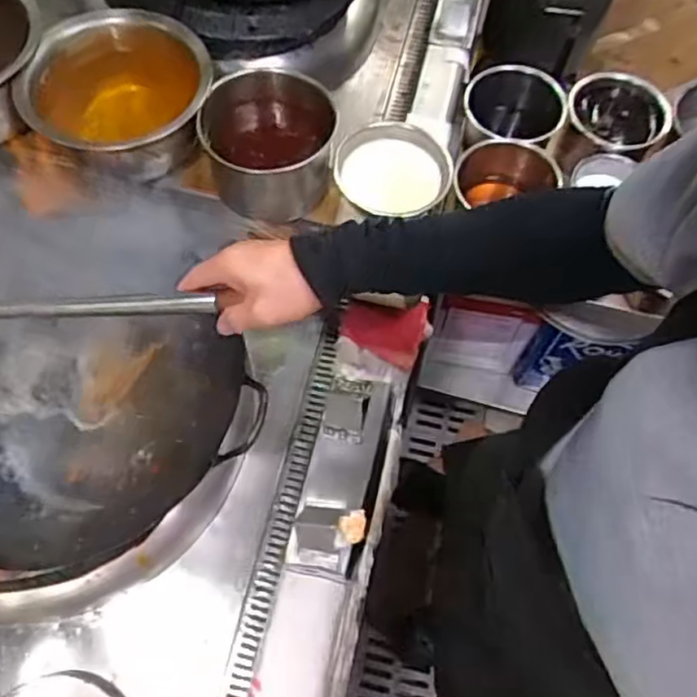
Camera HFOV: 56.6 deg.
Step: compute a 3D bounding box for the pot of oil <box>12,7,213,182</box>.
[{"bbox_3d":[-0.330,-0.363,0.946,0.228,0.134,0.247,1,66,-2],"label":"pot of oil"}]

